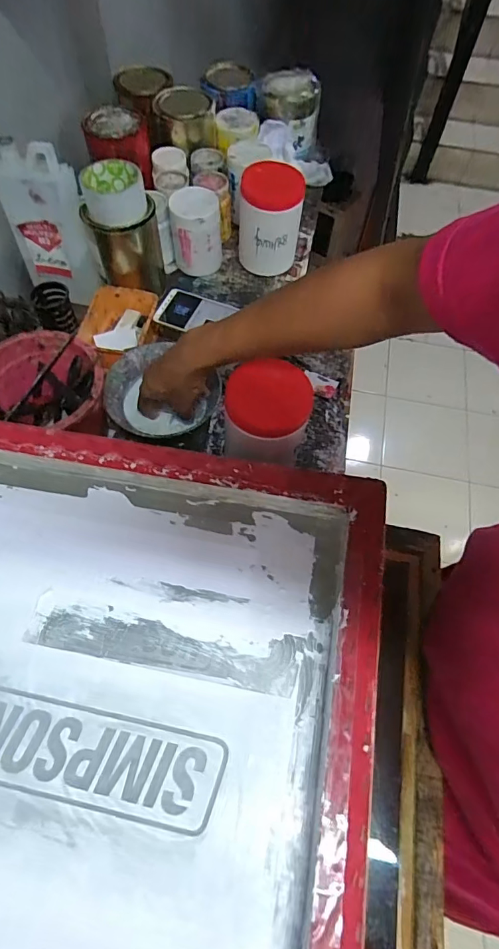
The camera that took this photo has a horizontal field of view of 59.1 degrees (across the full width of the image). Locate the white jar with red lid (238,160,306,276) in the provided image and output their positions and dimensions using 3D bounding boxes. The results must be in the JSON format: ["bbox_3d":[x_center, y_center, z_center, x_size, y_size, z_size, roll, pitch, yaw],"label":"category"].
[{"bbox_3d":[0.036,-0.427,0.742,0.098,0.139,0.088,8,64,2],"label":"white jar with red lid"}]

